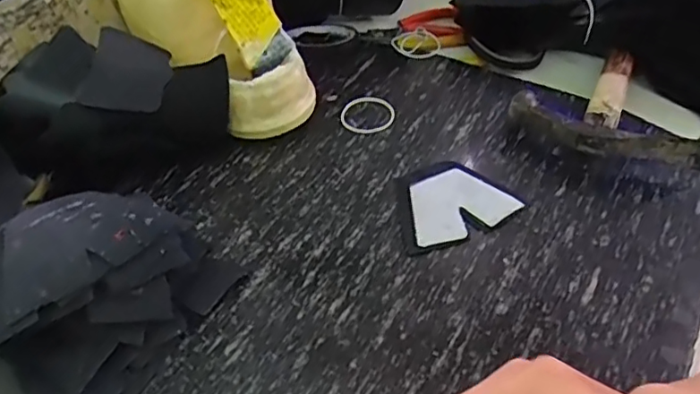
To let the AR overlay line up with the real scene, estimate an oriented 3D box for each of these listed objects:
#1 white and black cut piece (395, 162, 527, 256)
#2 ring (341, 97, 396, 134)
[{"bbox_3d":[0.072,0.002,0.427,0.089,0.005,0.072,-17,48,-15],"label":"white and black cut piece"},{"bbox_3d":[0.014,-0.070,0.497,0.046,0.004,0.046,-1,46,1],"label":"ring"}]

